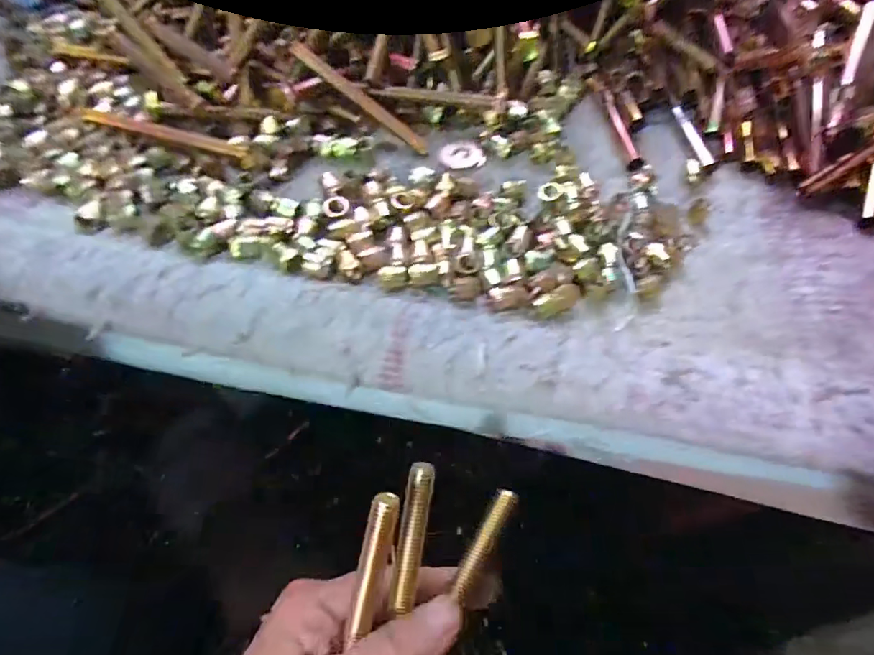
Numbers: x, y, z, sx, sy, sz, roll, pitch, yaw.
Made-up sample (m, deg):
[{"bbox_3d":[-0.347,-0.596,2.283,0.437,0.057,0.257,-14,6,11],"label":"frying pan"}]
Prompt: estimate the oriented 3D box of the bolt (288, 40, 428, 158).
[{"bbox_3d":[-0.045,-0.138,0.314,0.096,0.004,0.008,36,60,-11],"label":"bolt"}]

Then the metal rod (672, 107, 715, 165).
[{"bbox_3d":[0.165,-0.123,0.334,0.008,0.004,0.053,-5,60,-9],"label":"metal rod"}]

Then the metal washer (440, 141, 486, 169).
[{"bbox_3d":[0.016,-0.107,0.322,0.026,0.004,0.023,-9,61,-11],"label":"metal washer"}]

